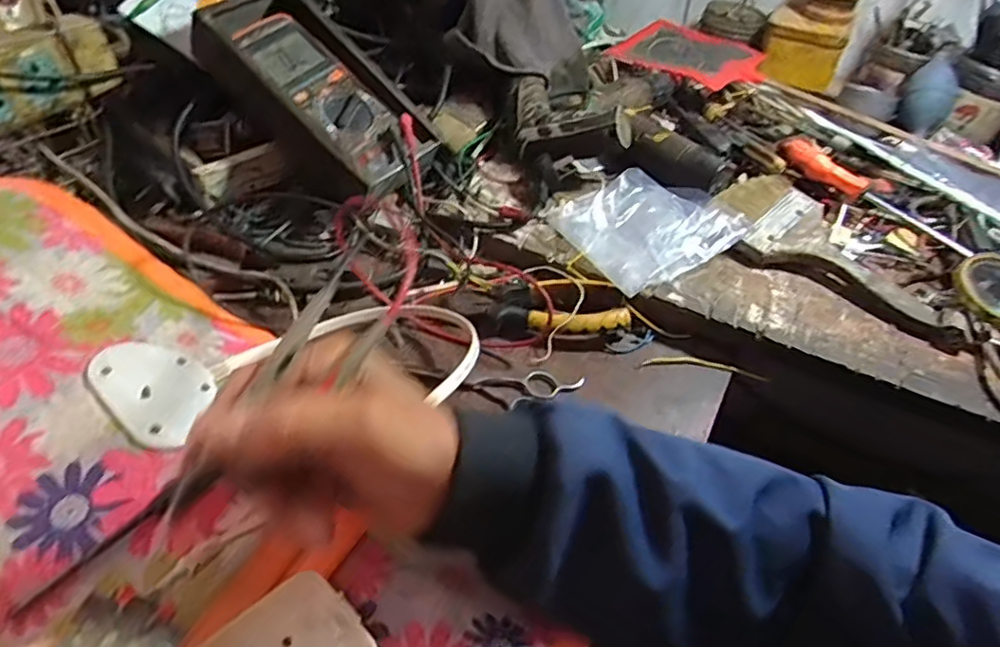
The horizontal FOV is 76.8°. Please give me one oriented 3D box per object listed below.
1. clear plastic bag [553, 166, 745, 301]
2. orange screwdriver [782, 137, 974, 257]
[{"bbox_3d":[0.133,-0.089,0.574,0.148,0.037,0.116,-22,51,-27],"label":"clear plastic bag"},{"bbox_3d":[0.377,-0.129,0.637,0.204,0.031,0.024,34,48,6],"label":"orange screwdriver"}]

